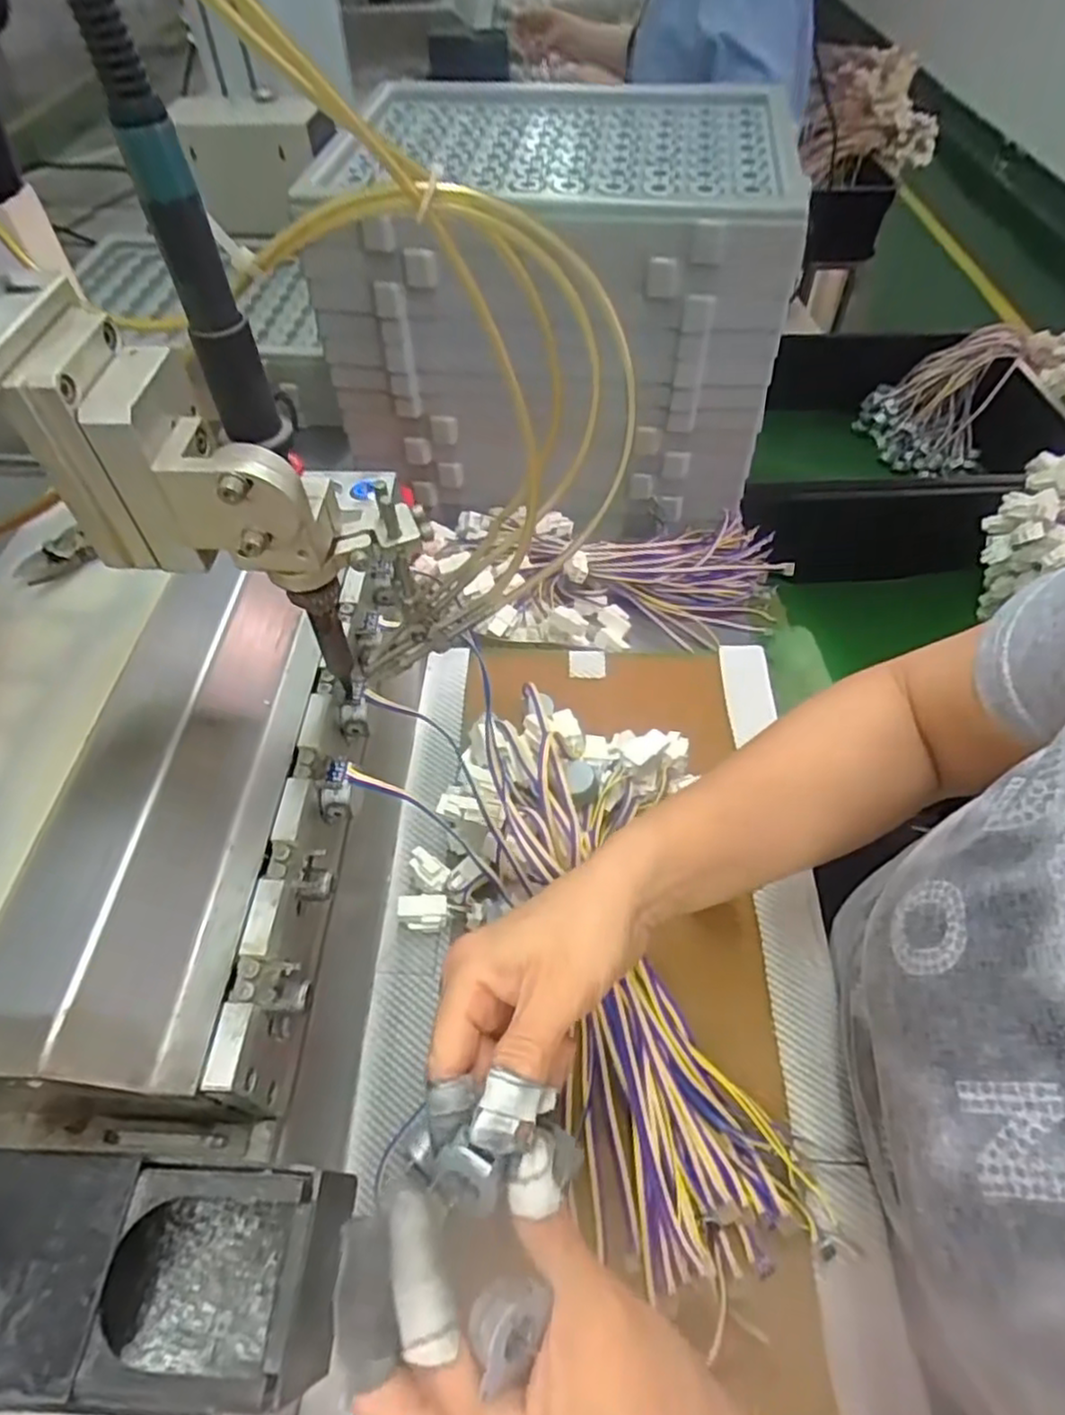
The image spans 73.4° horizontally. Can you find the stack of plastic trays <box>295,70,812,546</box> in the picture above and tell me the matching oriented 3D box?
[{"bbox_3d":[0.029,-0.383,0.697,0.391,0.282,0.305,9,54,7],"label":"stack of plastic trays"}]

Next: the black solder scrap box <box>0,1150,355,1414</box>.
[{"bbox_3d":[-0.117,0.174,0.219,0.113,0.066,0.059,2,53,2],"label":"black solder scrap box"}]

